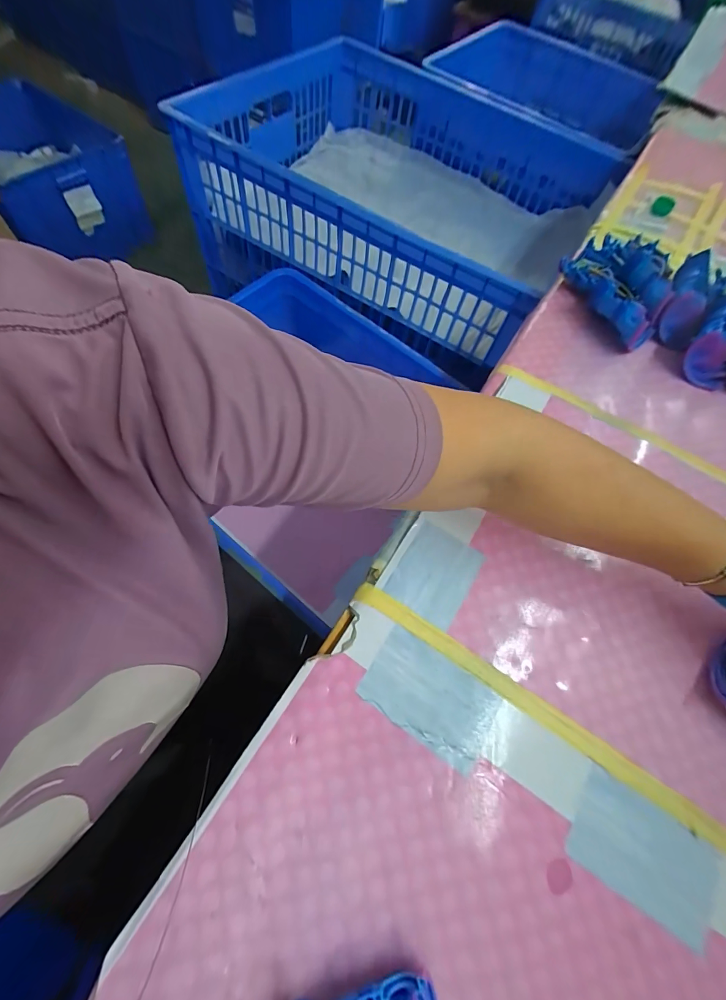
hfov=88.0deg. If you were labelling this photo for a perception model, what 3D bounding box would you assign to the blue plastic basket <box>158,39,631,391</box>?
[{"bbox_3d":[0.077,-0.761,0.901,0.880,0.228,0.676,32,67,9],"label":"blue plastic basket"}]

